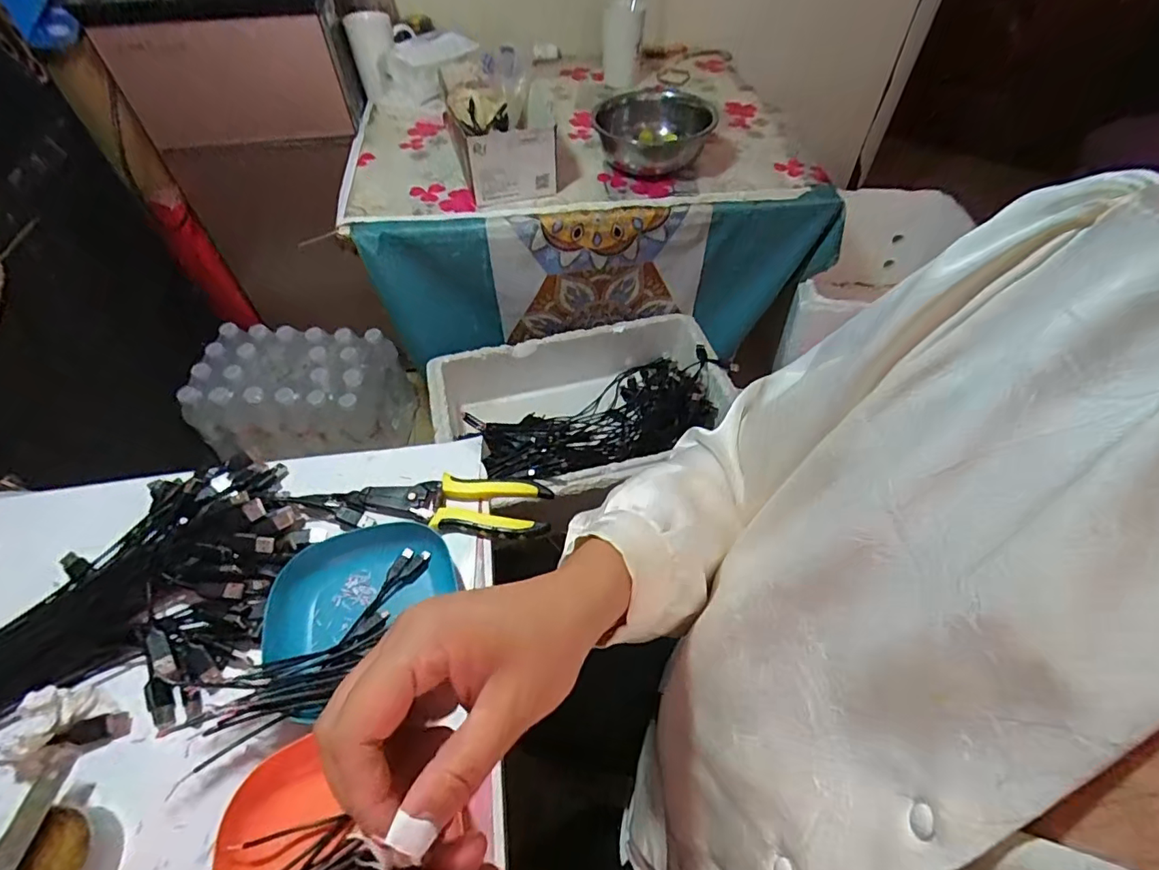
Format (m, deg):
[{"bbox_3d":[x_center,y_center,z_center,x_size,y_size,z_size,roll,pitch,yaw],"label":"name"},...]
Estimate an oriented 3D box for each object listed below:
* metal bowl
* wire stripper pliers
[{"bbox_3d":[0.112,-0.468,0.829,0.171,0.073,0.171,0,52,0],"label":"metal bowl"},{"bbox_3d":[-0.116,0.060,0.487,0.176,0.012,0.057,6,53,4],"label":"wire stripper pliers"}]

